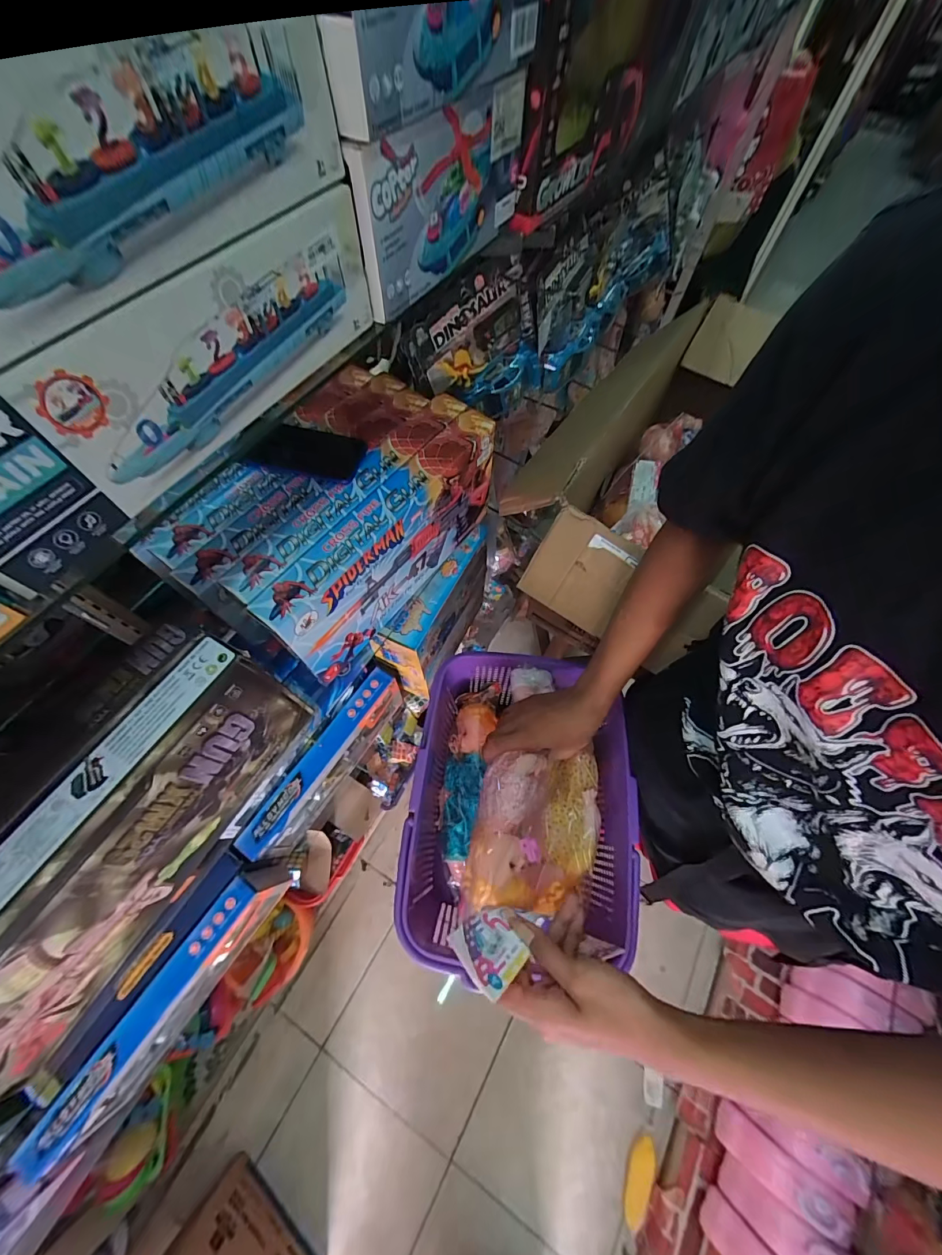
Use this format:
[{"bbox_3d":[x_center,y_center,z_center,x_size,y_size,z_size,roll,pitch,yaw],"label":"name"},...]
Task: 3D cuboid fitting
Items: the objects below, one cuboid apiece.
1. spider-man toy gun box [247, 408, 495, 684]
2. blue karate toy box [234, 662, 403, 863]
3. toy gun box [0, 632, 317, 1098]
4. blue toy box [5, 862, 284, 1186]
[{"bbox_3d":[-0.109,-0.113,0.592,0.051,0.183,0.392,34,68,14],"label":"spider-man toy gun box"},{"bbox_3d":[-0.254,0.239,0.776,0.062,0.159,0.359,29,67,11],"label":"blue karate toy box"},{"bbox_3d":[-0.351,0.219,0.414,0.081,0.188,0.421,28,67,11],"label":"toy gun box"},{"bbox_3d":[-0.427,0.534,0.615,0.050,0.136,0.351,31,67,12],"label":"blue toy box"}]

